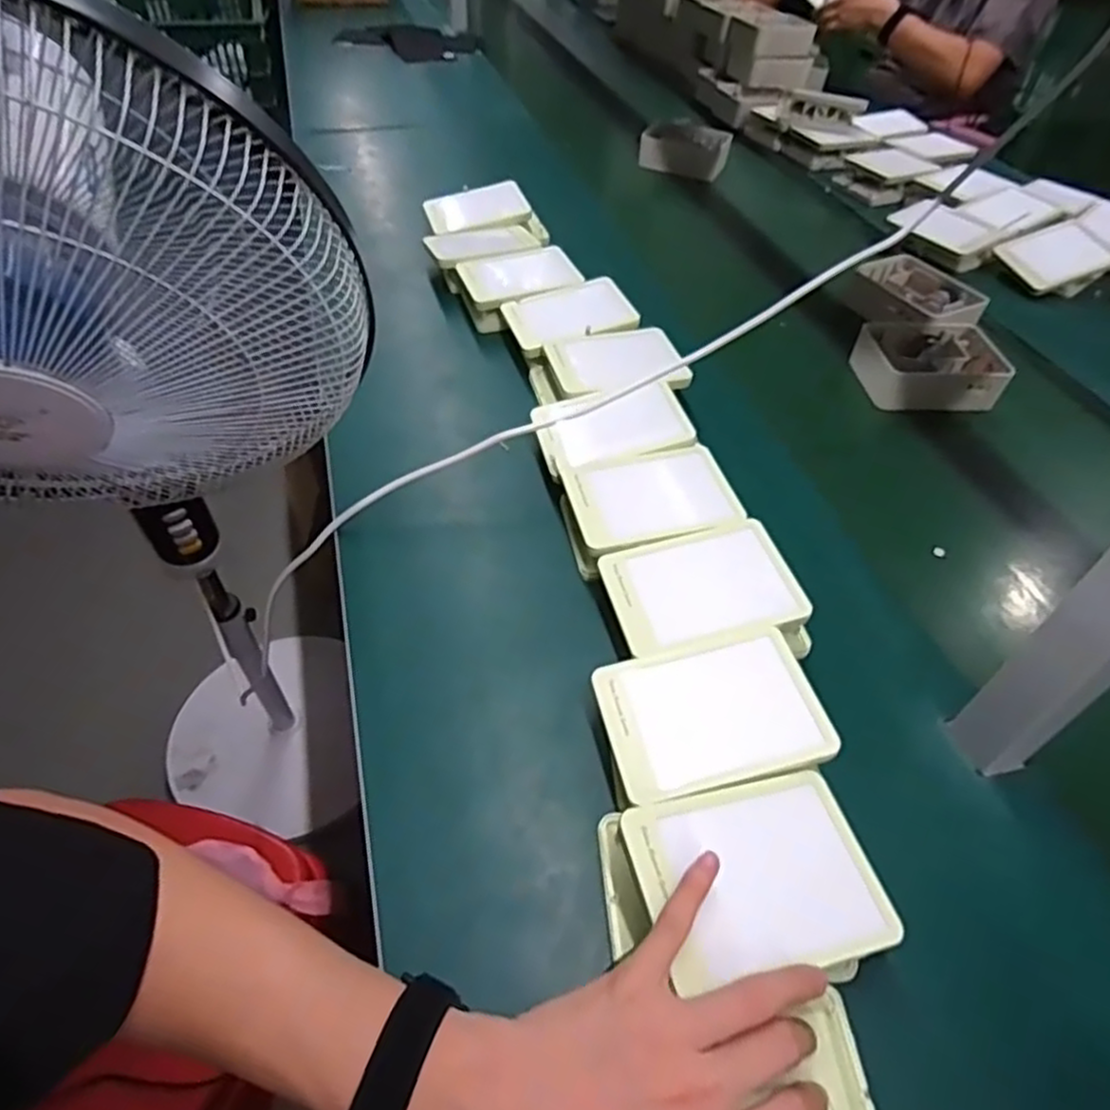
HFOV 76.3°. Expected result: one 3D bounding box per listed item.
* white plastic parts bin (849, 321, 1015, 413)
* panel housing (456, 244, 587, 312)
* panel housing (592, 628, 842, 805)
[{"bbox_3d":[0.421,-0.215,0.804,0.163,0.049,0.130,2,48,-2],"label":"white plastic parts bin"},{"bbox_3d":[-0.043,-0.333,0.839,0.131,0.018,0.109,-18,52,-19],"label":"panel housing"},{"bbox_3d":[0.102,0.100,0.461,0.136,0.018,0.100,-8,49,-11],"label":"panel housing"}]

